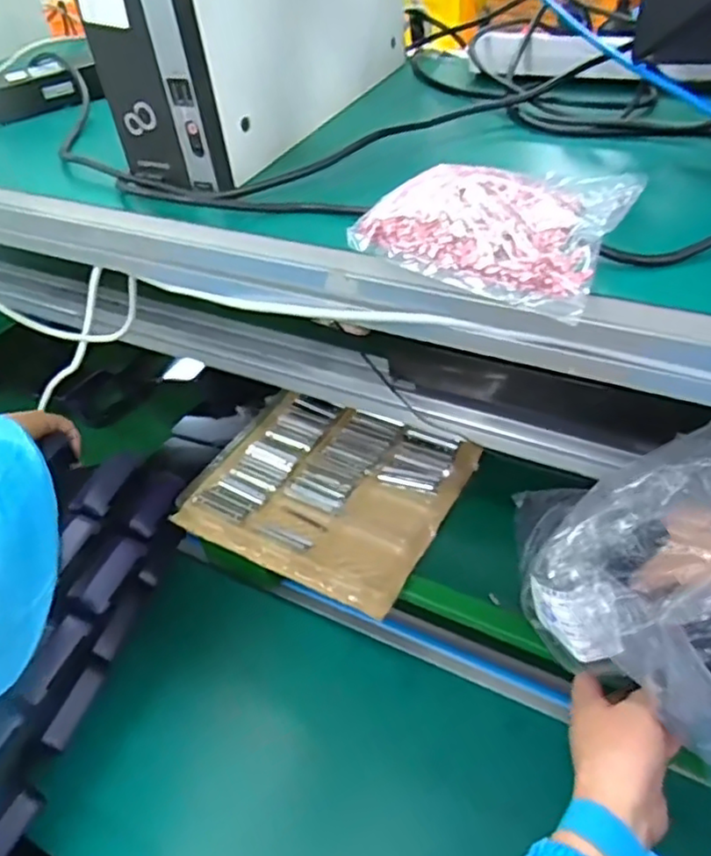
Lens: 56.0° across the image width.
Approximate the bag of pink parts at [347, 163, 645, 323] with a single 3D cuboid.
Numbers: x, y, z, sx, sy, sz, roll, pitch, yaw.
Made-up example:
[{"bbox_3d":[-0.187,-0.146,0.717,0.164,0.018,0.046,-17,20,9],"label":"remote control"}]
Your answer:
[{"bbox_3d":[0.086,-0.128,0.402,0.134,0.040,0.123,19,49,26],"label":"bag of pink parts"}]

